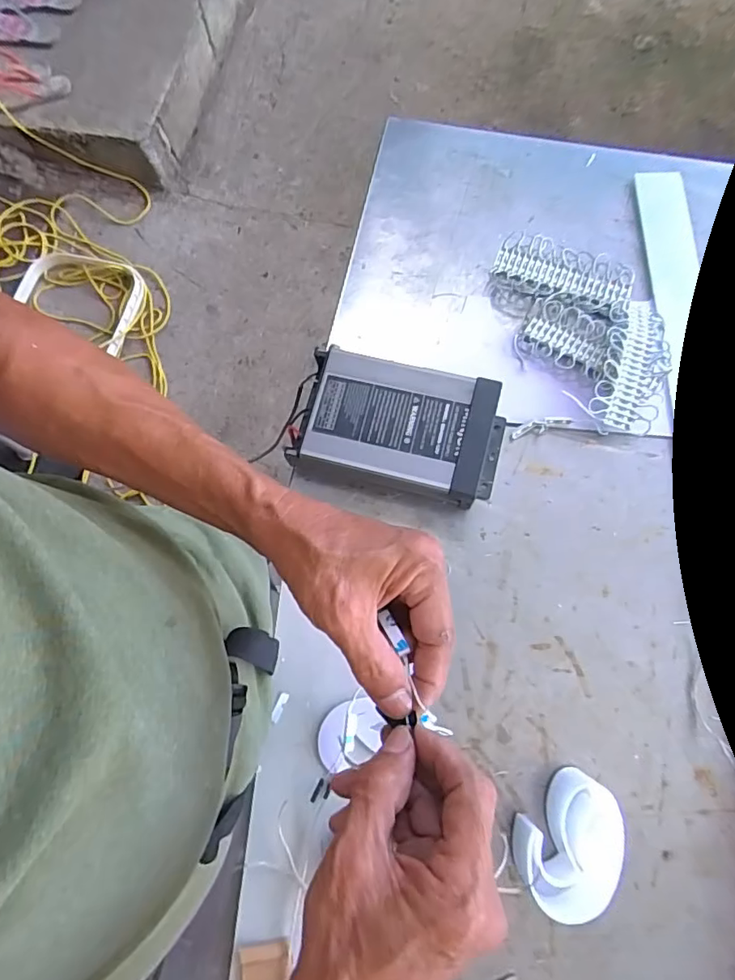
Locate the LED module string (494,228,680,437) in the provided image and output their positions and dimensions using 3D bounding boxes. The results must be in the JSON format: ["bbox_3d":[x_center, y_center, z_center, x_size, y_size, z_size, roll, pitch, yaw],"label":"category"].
[{"bbox_3d":[0.215,-0.160,0.531,0.151,0.030,0.215,1,74,1],"label":"LED module string"}]

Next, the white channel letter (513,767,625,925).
[{"bbox_3d":[0.154,0.270,0.404,0.087,0.043,0.067,-38,77,-9],"label":"white channel letter"}]

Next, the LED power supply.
[{"bbox_3d":[0.032,-0.053,0.495,0.185,0.051,0.115,13,75,4],"label":"LED power supply"}]

